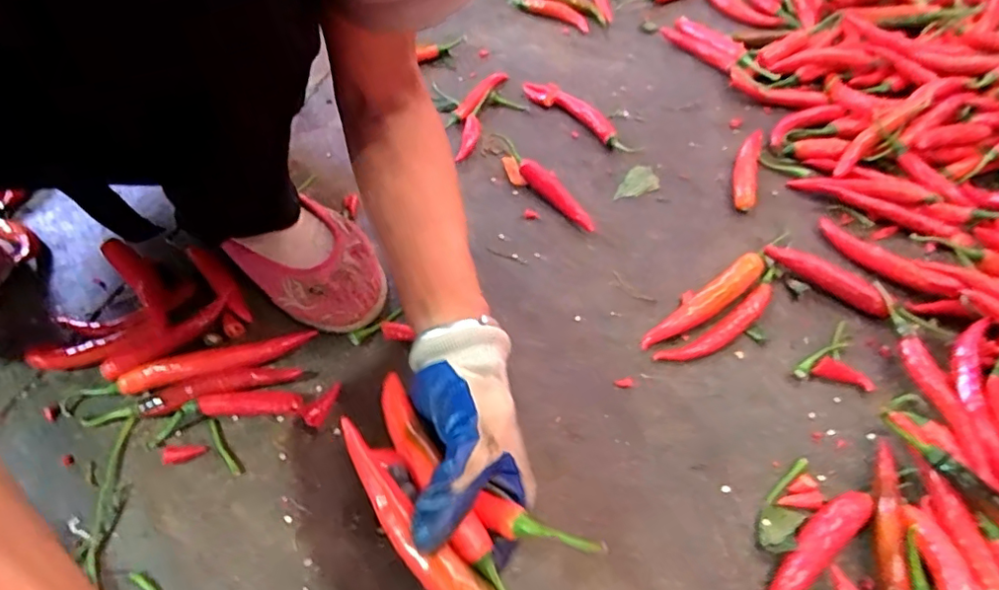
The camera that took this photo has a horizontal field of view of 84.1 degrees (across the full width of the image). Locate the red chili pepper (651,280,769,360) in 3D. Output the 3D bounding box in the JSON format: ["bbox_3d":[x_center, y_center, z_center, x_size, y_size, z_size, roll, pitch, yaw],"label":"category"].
[{"bbox_3d":[0.182,0.026,0.454,0.121,0.015,0.023,-28,59,-18],"label":"red chili pepper"}]

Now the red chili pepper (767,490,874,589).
[{"bbox_3d":[0.203,0.163,0.357,0.107,0.021,0.023,-33,61,-21],"label":"red chili pepper"}]

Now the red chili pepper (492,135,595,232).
[{"bbox_3d":[0.039,-0.114,0.546,0.018,0.026,0.155,-31,60,-19],"label":"red chili pepper"}]

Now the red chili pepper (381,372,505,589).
[{"bbox_3d":[-0.033,0.110,0.306,0.021,0.026,0.179,-27,56,-17],"label":"red chili pepper"}]

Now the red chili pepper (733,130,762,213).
[{"bbox_3d":[0.251,-0.128,0.562,0.023,0.017,0.116,15,56,11],"label":"red chili pepper"}]

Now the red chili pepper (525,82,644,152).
[{"bbox_3d":[0.087,-0.195,0.611,0.035,0.018,0.161,-34,61,-21],"label":"red chili pepper"}]

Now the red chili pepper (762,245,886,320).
[{"bbox_3d":[0.279,-0.015,0.473,0.103,0.016,0.017,34,62,23],"label":"red chili pepper"}]

